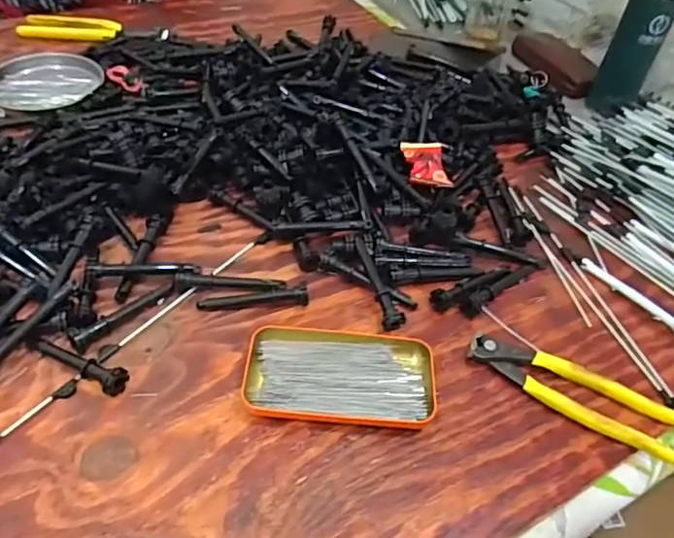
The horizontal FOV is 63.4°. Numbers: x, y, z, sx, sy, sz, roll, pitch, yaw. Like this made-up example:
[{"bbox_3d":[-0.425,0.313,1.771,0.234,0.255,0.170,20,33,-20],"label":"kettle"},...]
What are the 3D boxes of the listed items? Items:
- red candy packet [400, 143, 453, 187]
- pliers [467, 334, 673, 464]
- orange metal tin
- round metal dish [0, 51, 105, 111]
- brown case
[{"bbox_3d":[0.095,-0.112,0.583,0.043,0.015,0.074,-2,48,-8],"label":"red candy packet"},{"bbox_3d":[0.183,0.095,0.429,0.161,0.015,0.045,23,49,14],"label":"pliers"},{"bbox_3d":[0.002,0.080,0.421,0.141,0.017,0.079,6,47,-1],"label":"orange metal tin"},{"bbox_3d":[-0.359,-0.235,0.670,0.132,0.015,0.109,-4,48,-10],"label":"round metal dish"},{"bbox_3d":[0.317,-0.311,0.811,0.065,0.037,0.175,-5,48,-11],"label":"brown case"}]

